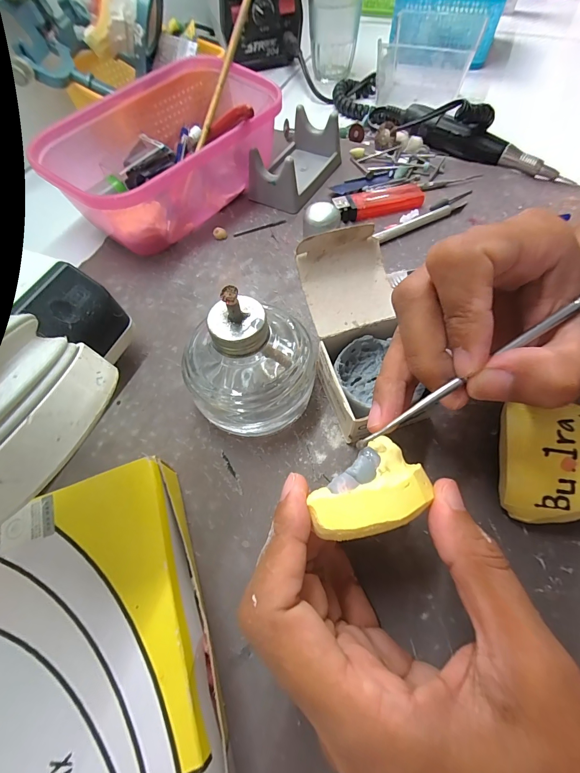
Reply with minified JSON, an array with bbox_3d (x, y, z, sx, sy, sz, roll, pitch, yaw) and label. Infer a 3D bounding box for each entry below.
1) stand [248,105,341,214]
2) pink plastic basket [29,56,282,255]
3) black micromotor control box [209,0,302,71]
[{"bbox_3d":[0.006,-0.212,0.307,0.057,0.037,0.097,25,66,15],"label":"stand"},{"bbox_3d":[-0.097,-0.199,0.290,0.123,0.066,0.194,35,69,19],"label":"pink plastic basket"},{"bbox_3d":[-0.043,-0.499,0.440,0.104,0.088,0.121,-11,62,-3],"label":"black micromotor control box"}]

